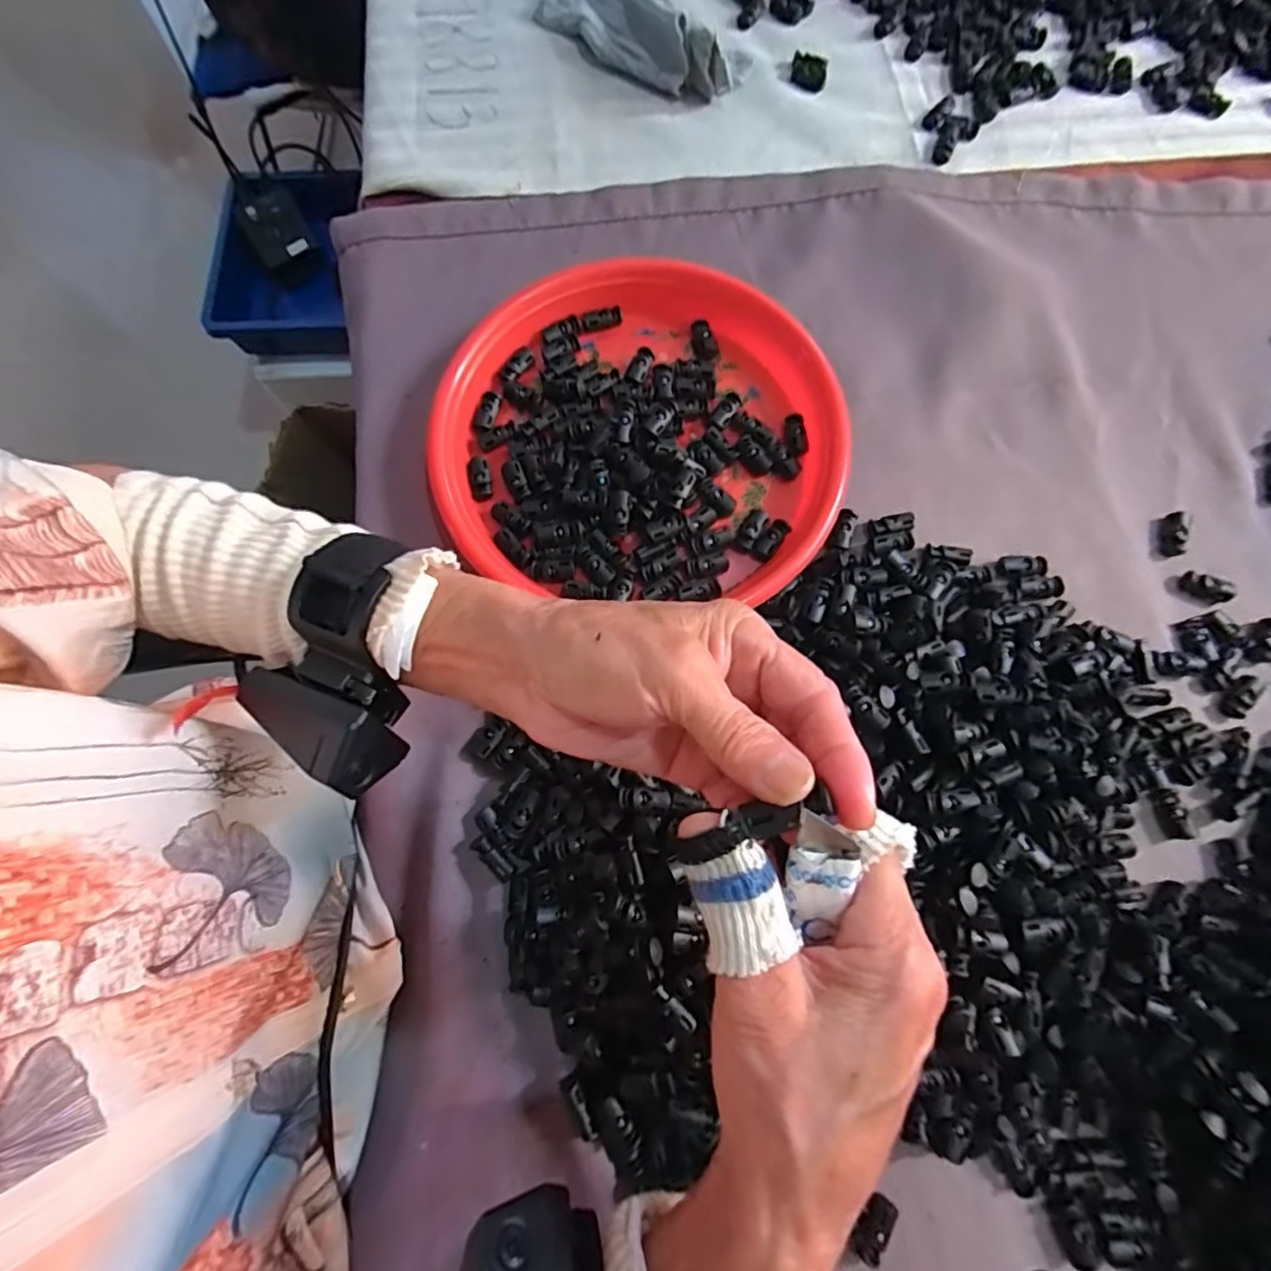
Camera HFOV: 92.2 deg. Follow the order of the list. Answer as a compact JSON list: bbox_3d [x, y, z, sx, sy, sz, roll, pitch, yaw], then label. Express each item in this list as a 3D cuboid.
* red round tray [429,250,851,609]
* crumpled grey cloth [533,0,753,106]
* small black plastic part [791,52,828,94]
[{"bbox_3d":[0.007,-0.136,0.393,0.245,0.032,0.229,0,76,1],"label":"red round tray"},{"bbox_3d":[0.002,-0.483,0.475,0.183,0.042,0.079,41,80,10],"label":"crumpled grey cloth"},{"bbox_3d":[0.139,-0.450,0.489,0.028,0.012,0.027,13,76,4],"label":"small black plastic part"}]

